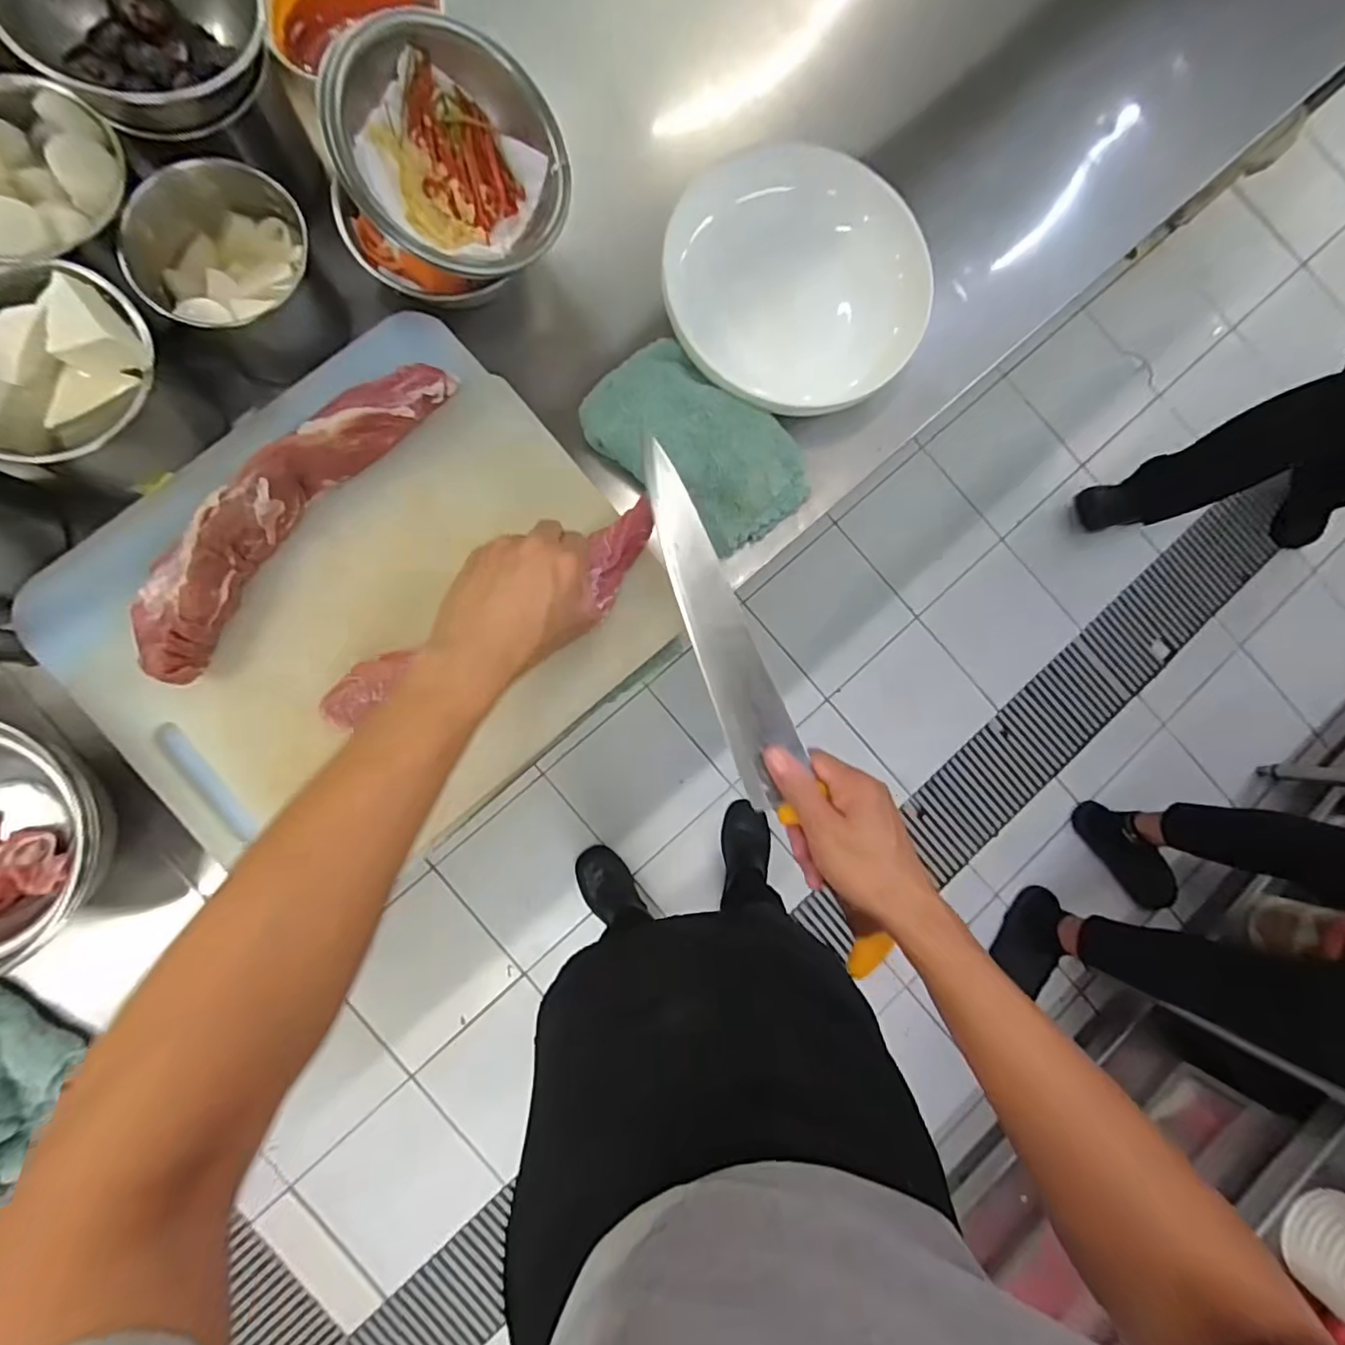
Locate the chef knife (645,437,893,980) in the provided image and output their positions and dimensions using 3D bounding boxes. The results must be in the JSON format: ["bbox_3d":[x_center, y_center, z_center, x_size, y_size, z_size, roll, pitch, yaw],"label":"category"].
[{"bbox_3d":[0.058,0.028,0.426,0.045,0.024,0.394,-22,90,-7],"label":"chef knife"}]

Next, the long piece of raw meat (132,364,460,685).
[{"bbox_3d":[-0.278,-0.127,0.428,0.056,0.046,0.285,35,83,-1],"label":"long piece of raw meat"}]

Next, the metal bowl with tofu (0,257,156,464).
[{"bbox_3d":[-0.419,-0.207,0.395,0.131,0.054,0.095,-29,88,-7],"label":"metal bowl with tofu"}]

